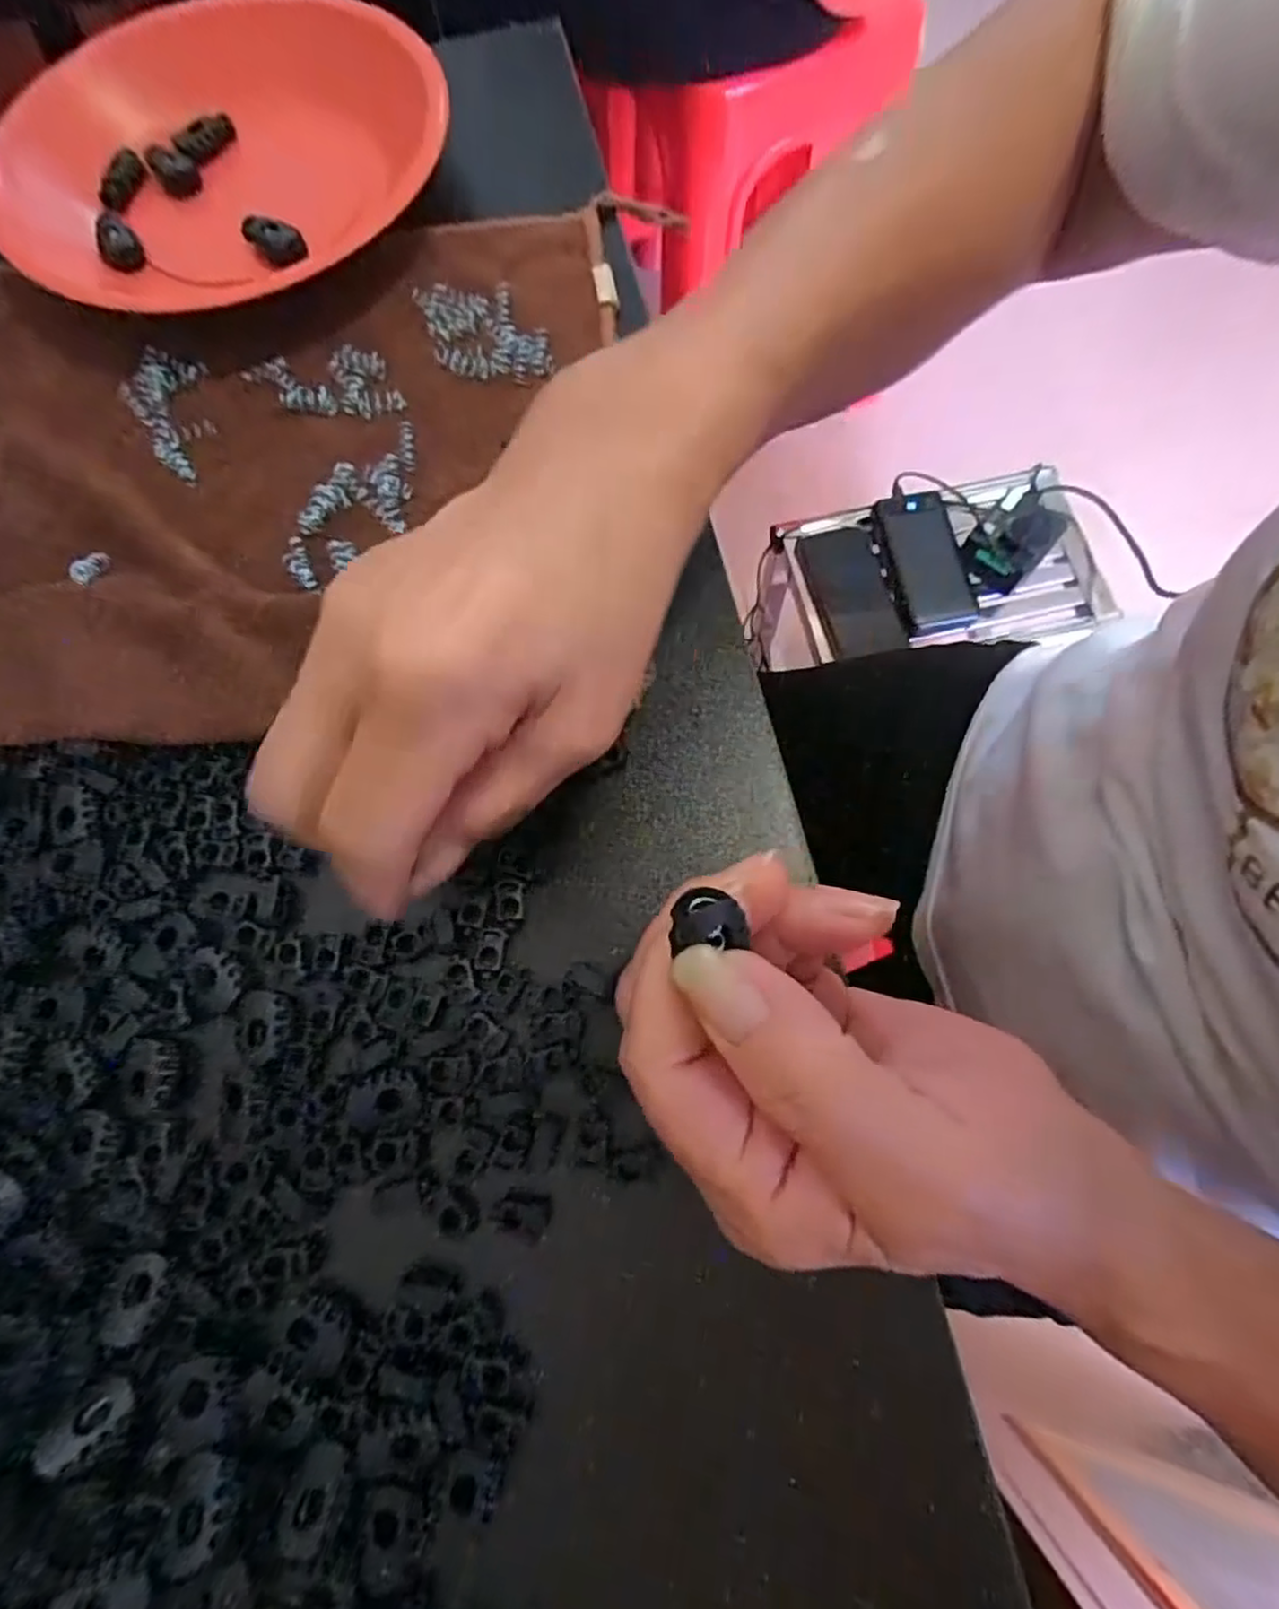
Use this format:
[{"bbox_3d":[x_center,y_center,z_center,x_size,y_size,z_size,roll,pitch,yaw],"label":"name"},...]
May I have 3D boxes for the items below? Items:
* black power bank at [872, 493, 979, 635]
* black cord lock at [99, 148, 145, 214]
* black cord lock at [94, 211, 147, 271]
[{"bbox_3d":[0.302,-0.259,0.762,0.082,0.029,0.159,-6,74,1],"label":"black power bank"},{"bbox_3d":[-0.241,-0.289,0.329,0.012,0.008,0.028,30,94,9],"label":"black cord lock"},{"bbox_3d":[-0.230,-0.247,0.313,0.017,0.014,0.018,-35,76,-9],"label":"black cord lock"}]

